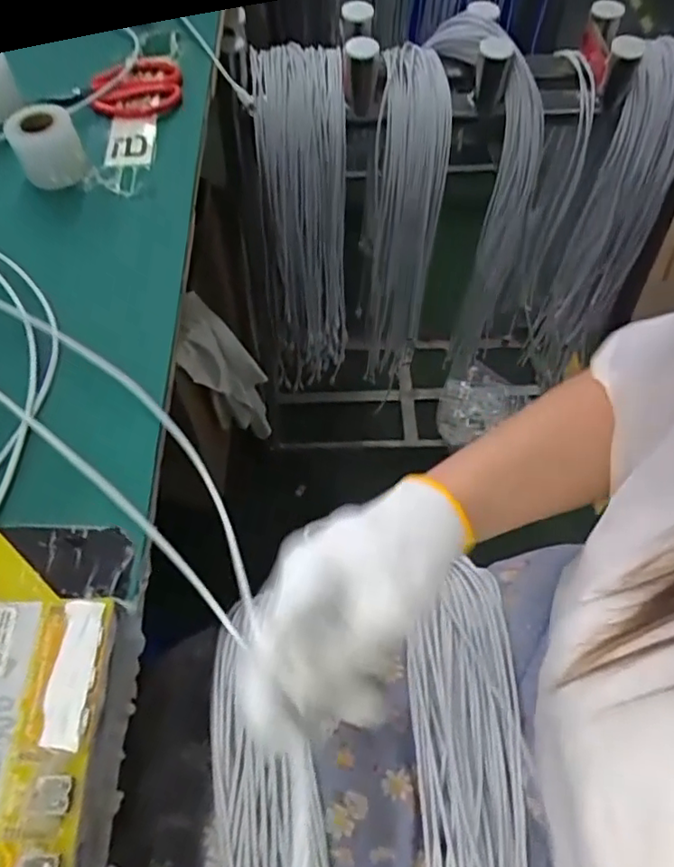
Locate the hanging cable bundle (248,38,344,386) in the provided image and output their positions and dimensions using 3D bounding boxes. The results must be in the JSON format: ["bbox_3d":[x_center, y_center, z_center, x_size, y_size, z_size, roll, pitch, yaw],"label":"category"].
[{"bbox_3d":[-0.040,-0.248,0.861,0.114,0.516,0.075,8,59,3],"label":"hanging cable bundle"}]

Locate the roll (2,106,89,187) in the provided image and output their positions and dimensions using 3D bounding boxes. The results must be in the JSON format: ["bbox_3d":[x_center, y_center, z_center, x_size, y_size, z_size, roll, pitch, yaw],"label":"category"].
[{"bbox_3d":[-0.215,-0.212,0.460,0.044,0.050,0.044,1,59,-1],"label":"roll"}]

